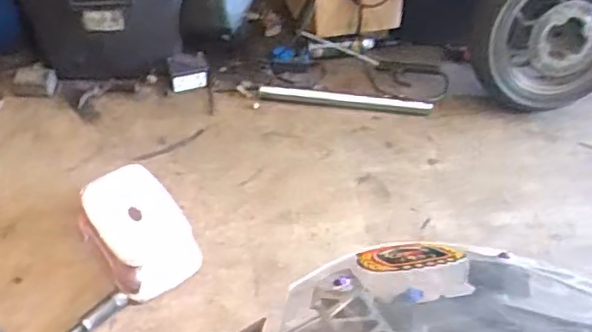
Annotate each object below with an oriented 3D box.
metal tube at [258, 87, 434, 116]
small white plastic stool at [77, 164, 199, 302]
[{"bbox_3d":[0.145,-0.189,1.779,0.501,0.029,0.041,4,55,-1],"label":"metal tube"},{"bbox_3d":[-0.371,0.150,1.434,0.208,0.148,0.293,-31,62,-27],"label":"small white plastic stool"}]

